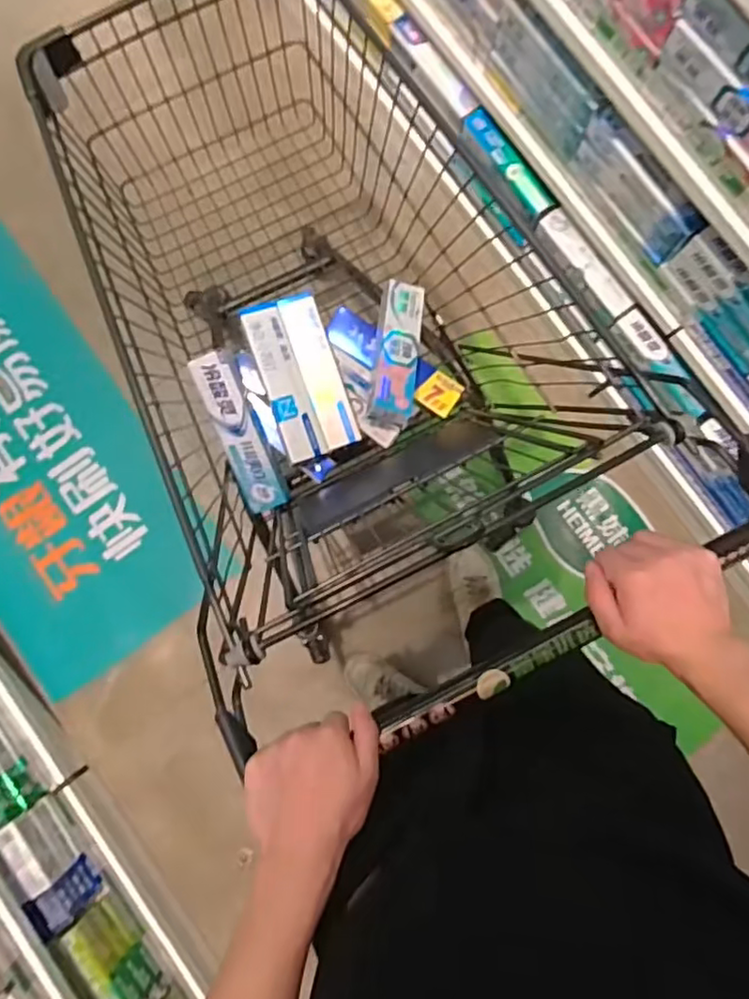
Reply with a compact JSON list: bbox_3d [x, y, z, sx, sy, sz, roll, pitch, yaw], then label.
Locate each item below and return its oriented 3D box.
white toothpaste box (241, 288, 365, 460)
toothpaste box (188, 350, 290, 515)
[{"bbox_3d":[-0.104,-0.181,0.952,0.112,0.049,0.234,-19,85,-1],"label":"white toothpaste box"},{"bbox_3d":[-0.196,-0.098,0.952,0.058,0.042,0.236,-21,103,-1],"label":"toothpaste box"}]

